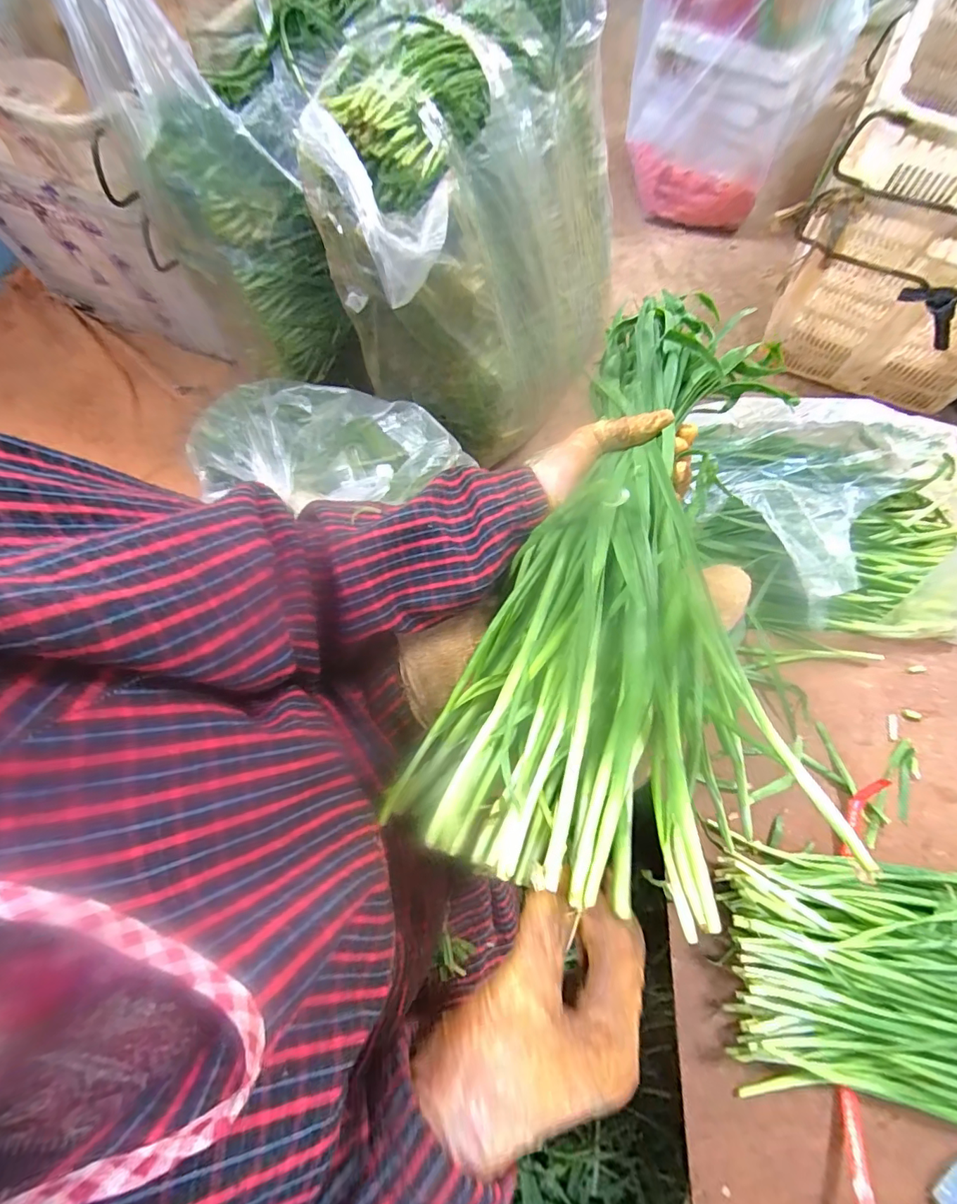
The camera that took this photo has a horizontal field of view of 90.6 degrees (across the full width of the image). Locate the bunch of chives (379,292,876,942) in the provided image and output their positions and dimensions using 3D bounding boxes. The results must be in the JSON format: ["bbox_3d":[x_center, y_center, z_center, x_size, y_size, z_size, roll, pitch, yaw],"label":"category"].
[{"bbox_3d":[0.105,-0.026,0.326,0.195,0.108,0.413,18,69,8],"label":"bunch of chives"}]

